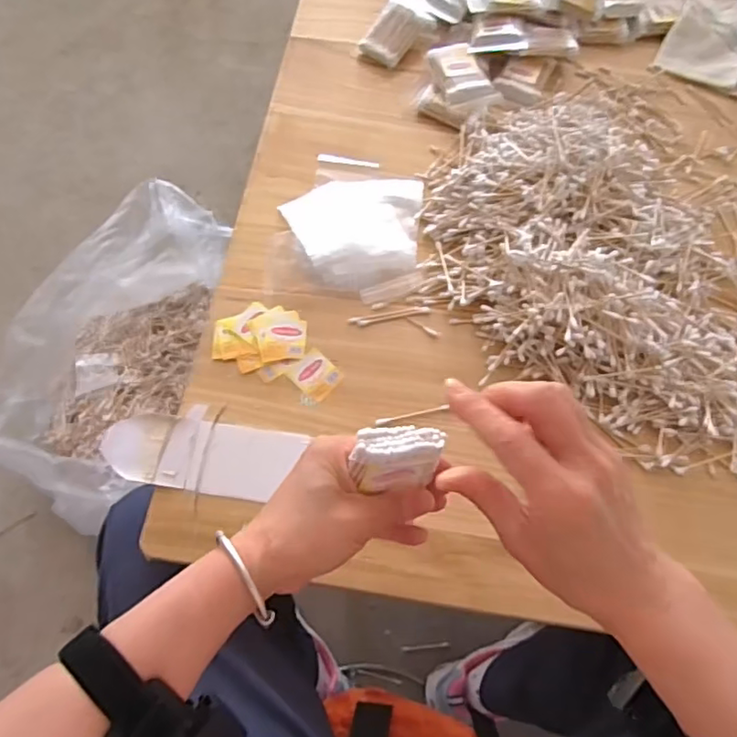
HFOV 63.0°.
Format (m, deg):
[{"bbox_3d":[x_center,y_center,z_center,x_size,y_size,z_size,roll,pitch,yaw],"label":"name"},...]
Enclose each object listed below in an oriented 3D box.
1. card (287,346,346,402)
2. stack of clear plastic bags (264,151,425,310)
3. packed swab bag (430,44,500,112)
[{"bbox_3d":[-0.050,0.005,0.575,0.045,0.004,0.037,41,71,15],"label":"card"},{"bbox_3d":[-0.022,-0.157,0.637,0.155,0.025,0.177,3,66,-1],"label":"stack of clear plastic bags"},{"bbox_3d":[0.111,-0.340,0.702,0.061,0.015,0.087,-17,80,-7],"label":"packed swab bag"}]

